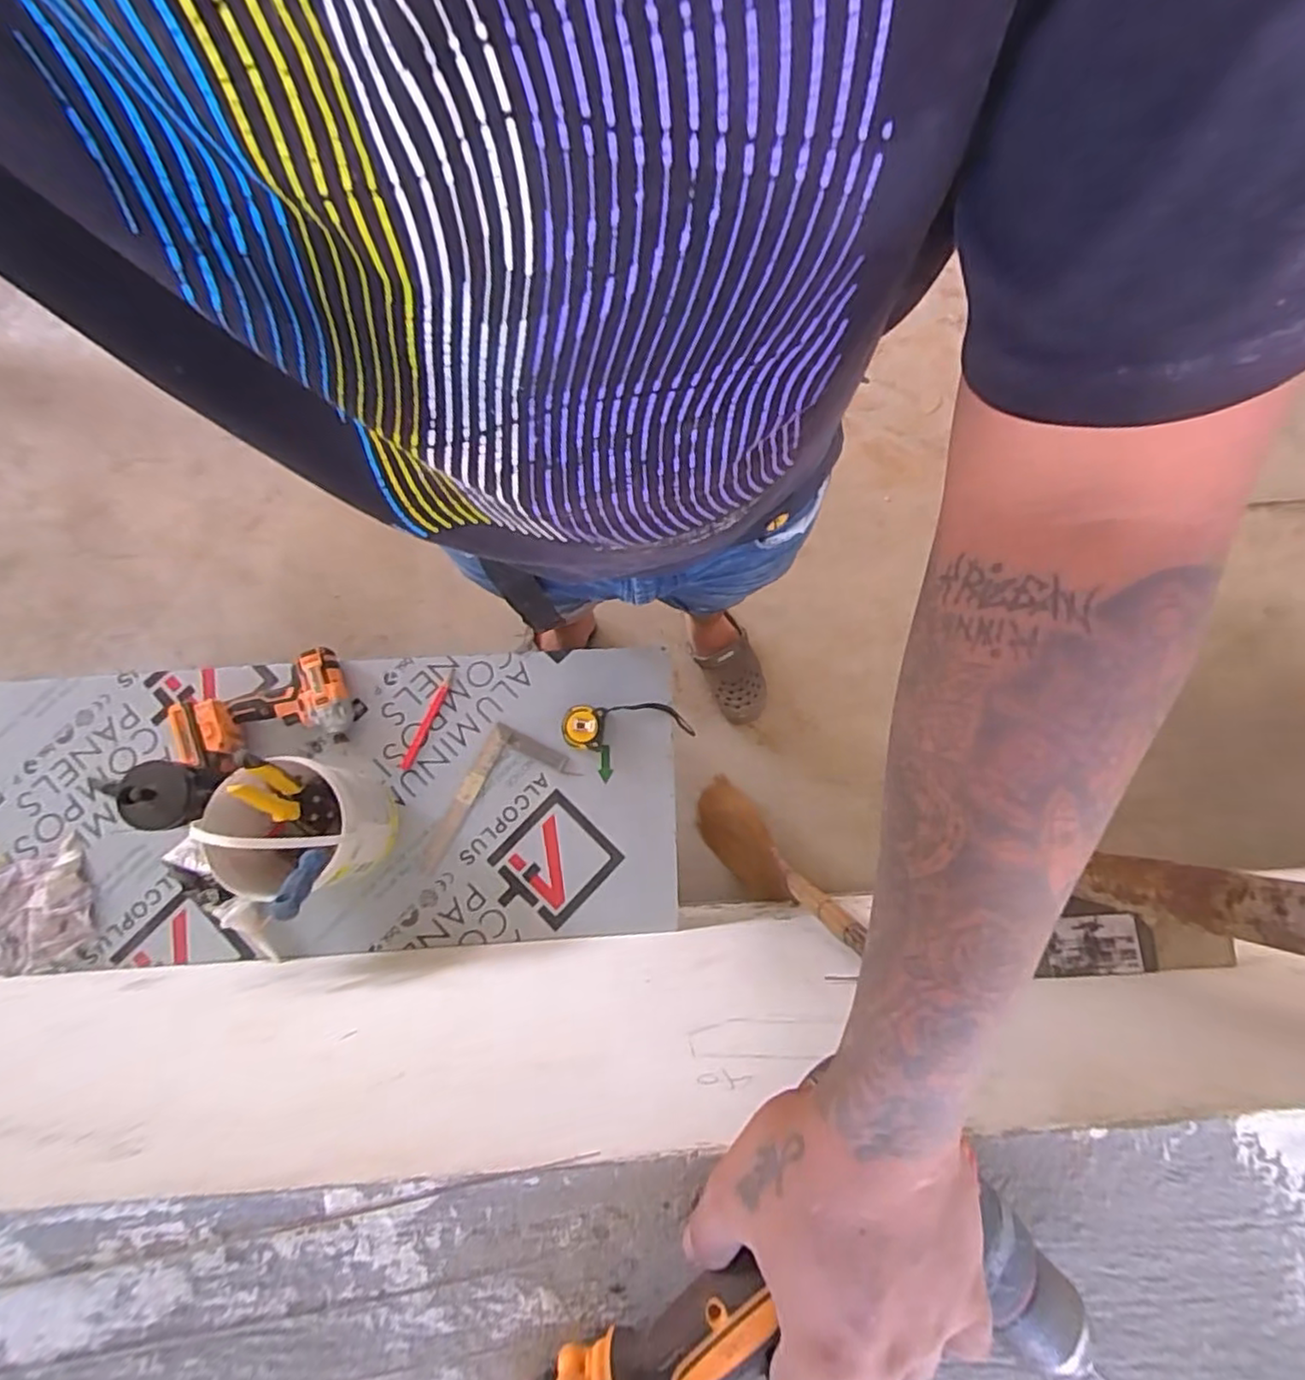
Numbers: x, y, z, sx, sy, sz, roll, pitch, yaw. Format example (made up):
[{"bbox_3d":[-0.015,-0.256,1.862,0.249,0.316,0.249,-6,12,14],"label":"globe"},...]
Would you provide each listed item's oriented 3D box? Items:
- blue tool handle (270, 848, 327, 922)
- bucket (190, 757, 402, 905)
[{"bbox_3d":[-0.419,0.227,0.809,0.023,0.111,0.035,-3,114,-2],"label":"blue tool handle"},{"bbox_3d":[-0.463,0.175,0.909,0.171,0.232,0.169,0,79,-1],"label":"bucket"}]

